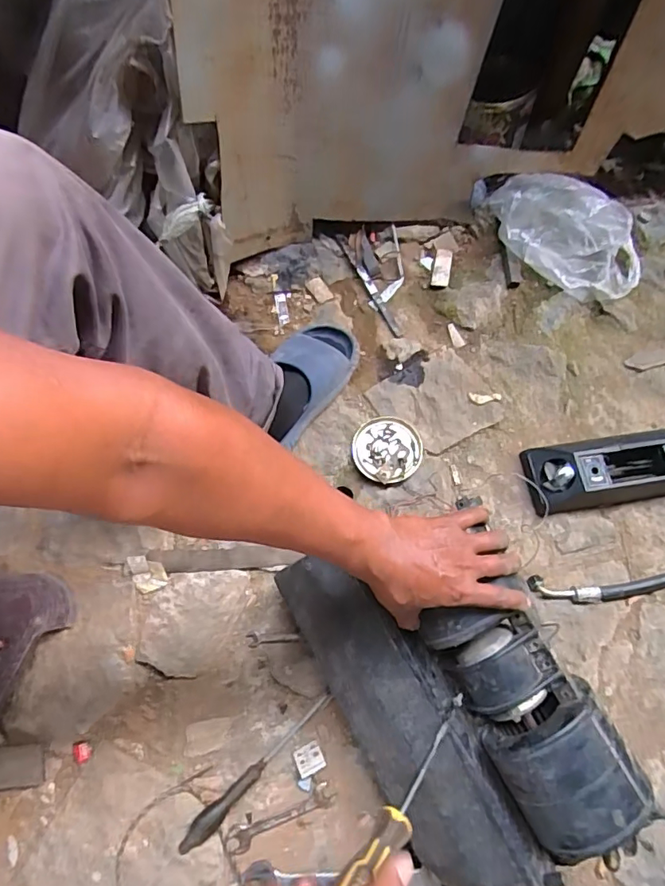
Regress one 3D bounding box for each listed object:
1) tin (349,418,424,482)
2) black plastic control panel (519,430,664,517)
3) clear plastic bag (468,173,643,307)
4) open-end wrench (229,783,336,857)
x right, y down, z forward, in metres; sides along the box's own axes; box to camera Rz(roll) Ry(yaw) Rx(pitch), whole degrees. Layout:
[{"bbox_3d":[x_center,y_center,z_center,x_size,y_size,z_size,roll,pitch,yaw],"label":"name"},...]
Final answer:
[{"bbox_3d":[0.085,0.011,0.798,0.105,0.021,0.101,1,72,-2],"label":"tin"},{"bbox_3d":[0.493,0.030,0.794,0.383,0.062,0.106,-7,73,-5],"label":"black plastic control panel"},{"bbox_3d":[0.393,-0.367,0.887,0.327,0.118,0.144,25,73,6],"label":"clear plastic bag"},{"bbox_3d":[-0.066,0.488,0.669,0.140,0.006,0.031,-21,74,-9],"label":"open-end wrench"}]

